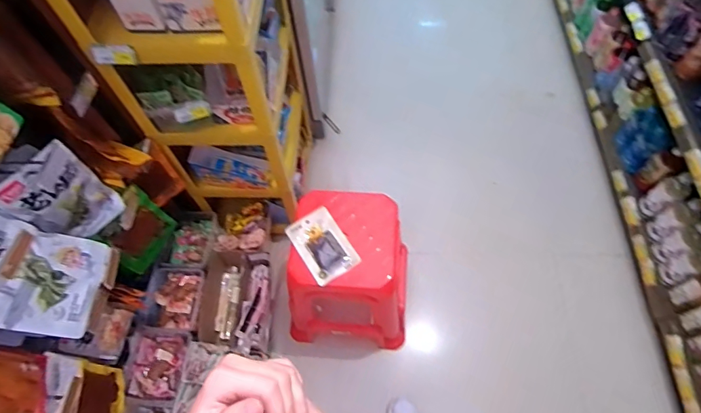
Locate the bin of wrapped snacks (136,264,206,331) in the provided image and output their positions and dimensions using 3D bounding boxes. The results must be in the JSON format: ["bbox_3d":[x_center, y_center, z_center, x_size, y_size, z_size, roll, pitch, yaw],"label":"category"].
[{"bbox_3d":[-0.555,0.293,1.346,0.171,0.071,0.201,3,62,4],"label":"bin of wrapped snacks"}]

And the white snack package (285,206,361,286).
[{"bbox_3d":[-0.075,0.104,1.137,0.132,0.016,0.192,-33,67,-9],"label":"white snack package"}]

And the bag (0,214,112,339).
[{"bbox_3d":[-0.628,0.130,0.812,0.032,0.281,0.201,-21,56,35],"label":"bag"}]

